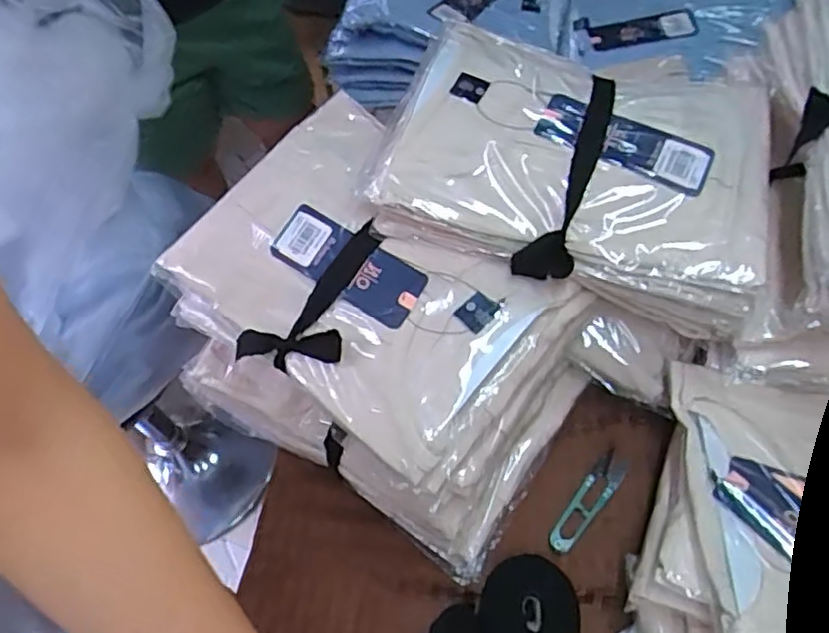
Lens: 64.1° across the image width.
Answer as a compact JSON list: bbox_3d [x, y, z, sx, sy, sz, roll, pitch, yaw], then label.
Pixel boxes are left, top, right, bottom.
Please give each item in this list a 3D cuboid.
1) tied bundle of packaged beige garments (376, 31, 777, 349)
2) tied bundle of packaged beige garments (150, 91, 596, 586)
[{"bbox_3d":[0.124,-0.124,0.494,0.274,0.059,0.217,18,60,15],"label":"tied bundle of packaged beige garments"},{"bbox_3d":[-0.024,0.013,0.533,0.299,0.173,0.234,35,65,24],"label":"tied bundle of packaged beige garments"}]

